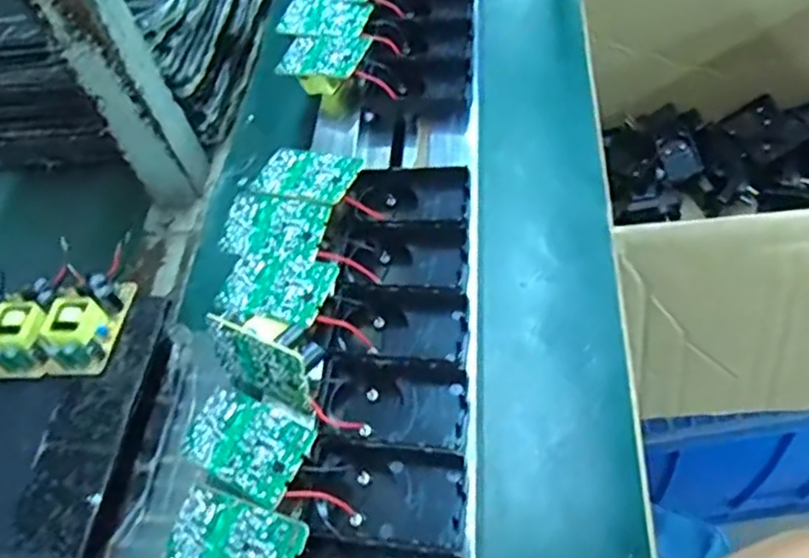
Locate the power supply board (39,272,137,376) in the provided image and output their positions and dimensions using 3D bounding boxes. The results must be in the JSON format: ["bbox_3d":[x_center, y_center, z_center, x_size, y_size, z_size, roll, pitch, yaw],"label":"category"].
[{"bbox_3d":[-0.191,0.025,0.402,0.035,0.020,0.063,2,57,13],"label":"power supply board"}]

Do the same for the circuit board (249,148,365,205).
[{"bbox_3d":[-0.057,-0.060,0.392,0.061,0.004,0.037,12,57,25],"label":"circuit board"}]

